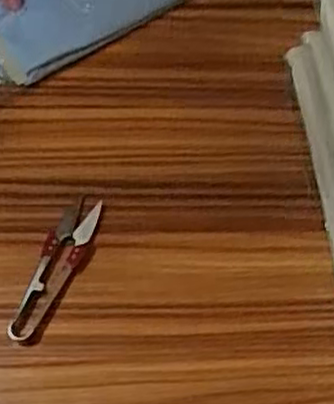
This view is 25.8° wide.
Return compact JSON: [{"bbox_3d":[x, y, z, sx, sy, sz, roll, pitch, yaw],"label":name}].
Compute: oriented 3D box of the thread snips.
[{"bbox_3d":[-0.071,0.041,0.455,0.025,0.007,0.099,19,62,8],"label":"thread snips"}]

